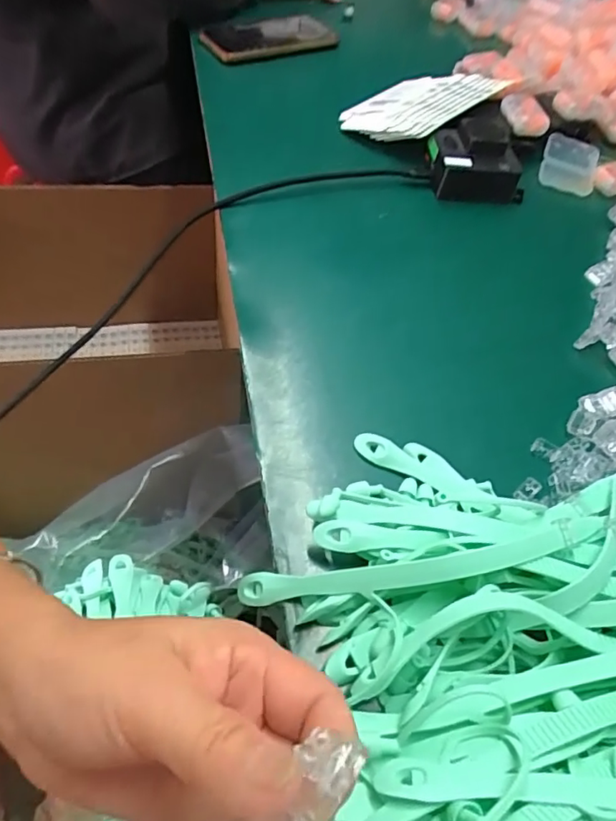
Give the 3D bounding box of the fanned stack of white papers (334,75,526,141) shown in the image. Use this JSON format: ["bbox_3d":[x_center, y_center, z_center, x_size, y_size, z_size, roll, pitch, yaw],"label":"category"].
[{"bbox_3d":[0.116,-0.325,0.572,0.121,0.020,0.159,31,61,29],"label":"fanned stack of white papers"}]

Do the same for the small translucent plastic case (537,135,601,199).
[{"bbox_3d":[0.272,-0.257,0.566,0.055,0.018,0.078,18,56,10],"label":"small translucent plastic case"}]

